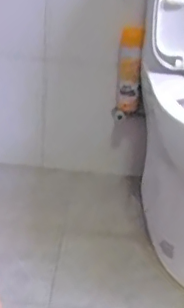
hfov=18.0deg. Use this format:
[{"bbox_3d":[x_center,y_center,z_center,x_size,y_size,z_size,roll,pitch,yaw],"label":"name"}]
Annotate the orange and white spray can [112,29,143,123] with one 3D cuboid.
[{"bbox_3d":[0.113,-0.241,1.821,0.082,0.283,0.065,5,20,5],"label":"orange and white spray can"}]

